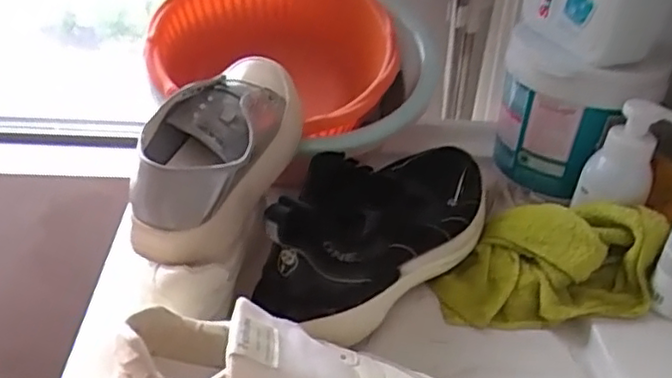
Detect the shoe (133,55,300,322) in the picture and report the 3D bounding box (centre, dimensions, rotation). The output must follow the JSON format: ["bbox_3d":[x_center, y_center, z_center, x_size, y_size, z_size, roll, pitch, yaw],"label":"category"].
[{"bbox_3d":[-0.103,-0.028,0.580,0.098,0.121,0.269,10,48,7],"label":"shoe"}]

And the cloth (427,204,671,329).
[{"bbox_3d":[0.204,0.062,0.657,0.205,0.086,0.127,2,34,-5],"label":"cloth"}]

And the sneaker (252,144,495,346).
[{"bbox_3d":[0.048,0.019,0.641,0.123,0.112,0.298,32,42,33],"label":"sneaker"}]

